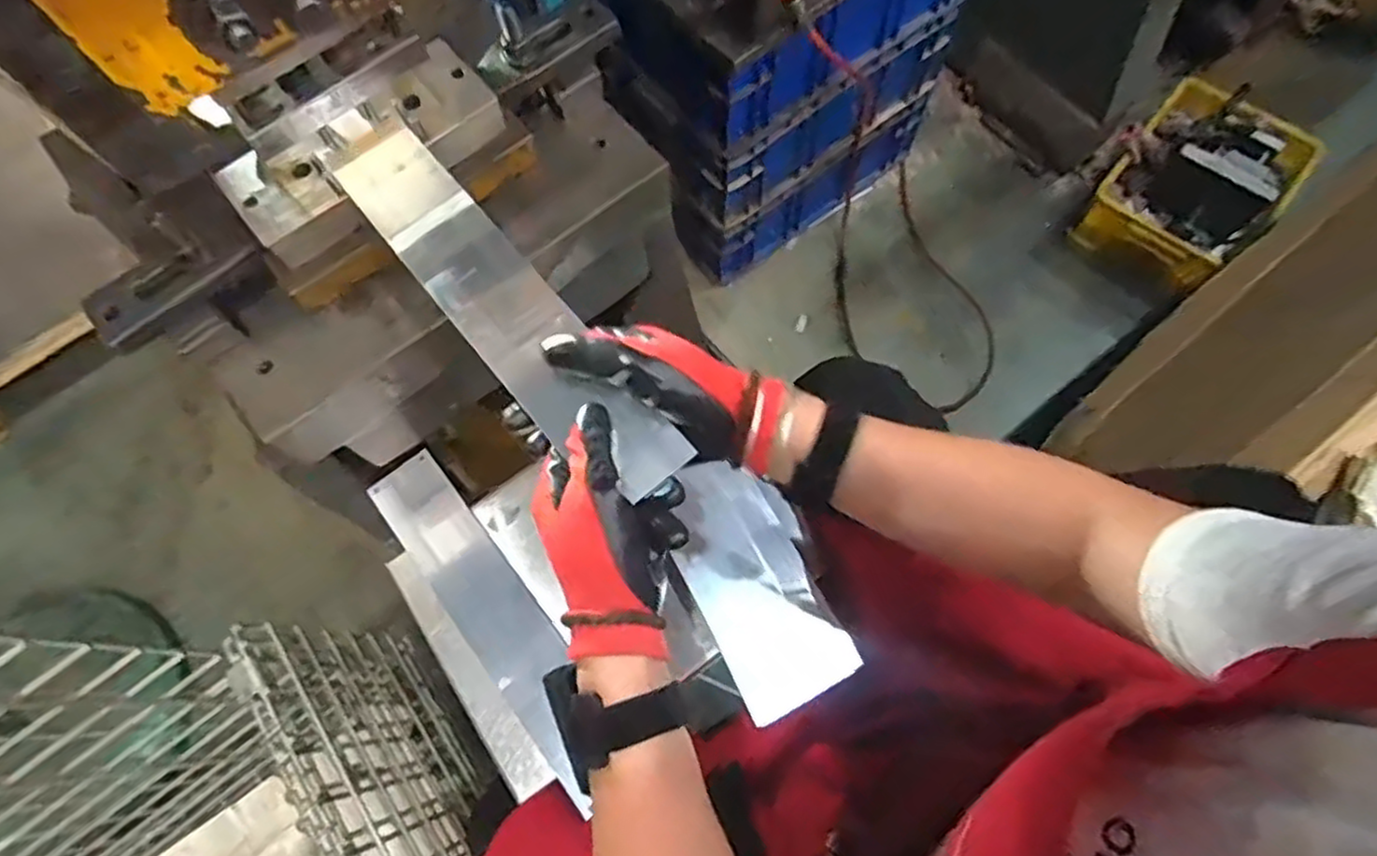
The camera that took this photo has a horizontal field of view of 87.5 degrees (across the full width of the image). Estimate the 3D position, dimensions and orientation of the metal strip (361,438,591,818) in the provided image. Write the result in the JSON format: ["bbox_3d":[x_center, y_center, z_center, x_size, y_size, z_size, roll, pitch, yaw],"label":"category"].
[{"bbox_3d":[-0.161,0.154,0.602,0.063,0.007,0.315,-35,75,-19],"label":"metal strip"}]

